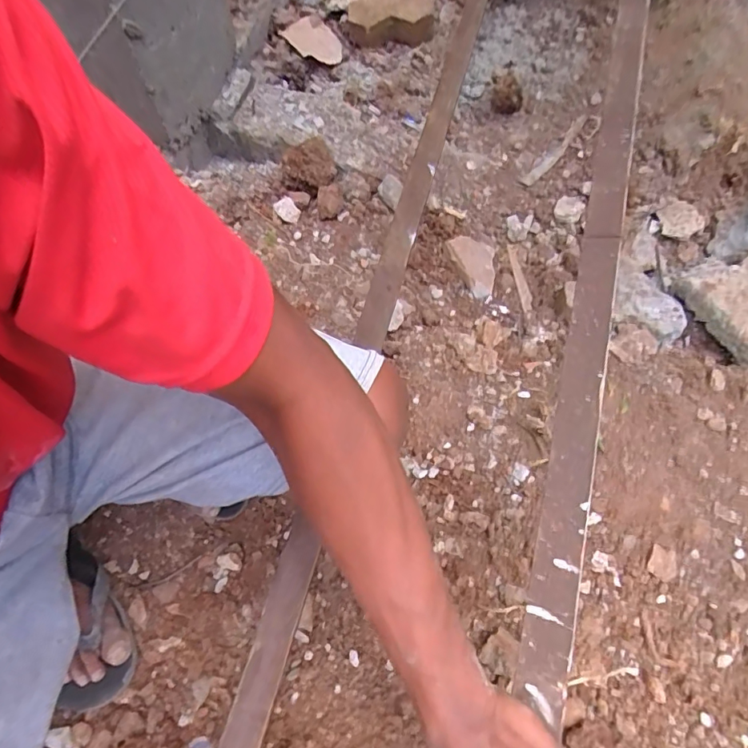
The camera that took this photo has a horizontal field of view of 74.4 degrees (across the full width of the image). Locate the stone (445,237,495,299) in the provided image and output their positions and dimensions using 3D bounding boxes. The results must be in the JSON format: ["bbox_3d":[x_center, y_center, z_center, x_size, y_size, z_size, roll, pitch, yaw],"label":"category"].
[{"bbox_3d":[0.190,-0.196,0.883,0.080,0.012,0.136,-18,68,-9],"label":"stone"}]

